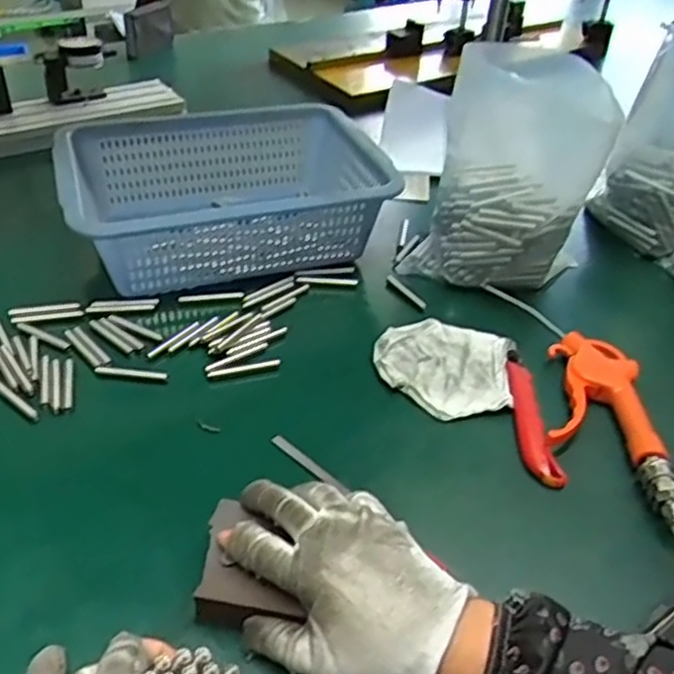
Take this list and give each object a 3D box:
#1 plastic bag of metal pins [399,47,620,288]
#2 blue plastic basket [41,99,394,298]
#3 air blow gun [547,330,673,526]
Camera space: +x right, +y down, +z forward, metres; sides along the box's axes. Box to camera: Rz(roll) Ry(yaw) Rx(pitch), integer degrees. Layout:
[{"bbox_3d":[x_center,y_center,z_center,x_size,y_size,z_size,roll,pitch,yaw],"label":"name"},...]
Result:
[{"bbox_3d":[0.154,-0.148,0.638,0.155,0.198,0.093,12,38,12],"label":"plastic bag of metal pins"},{"bbox_3d":[-0.113,-0.143,0.708,0.290,0.094,0.219,-10,39,-16],"label":"blue plastic basket"},{"bbox_3d":[0.197,0.057,0.524,0.076,0.020,0.179,7,38,6],"label":"air blow gun"}]

